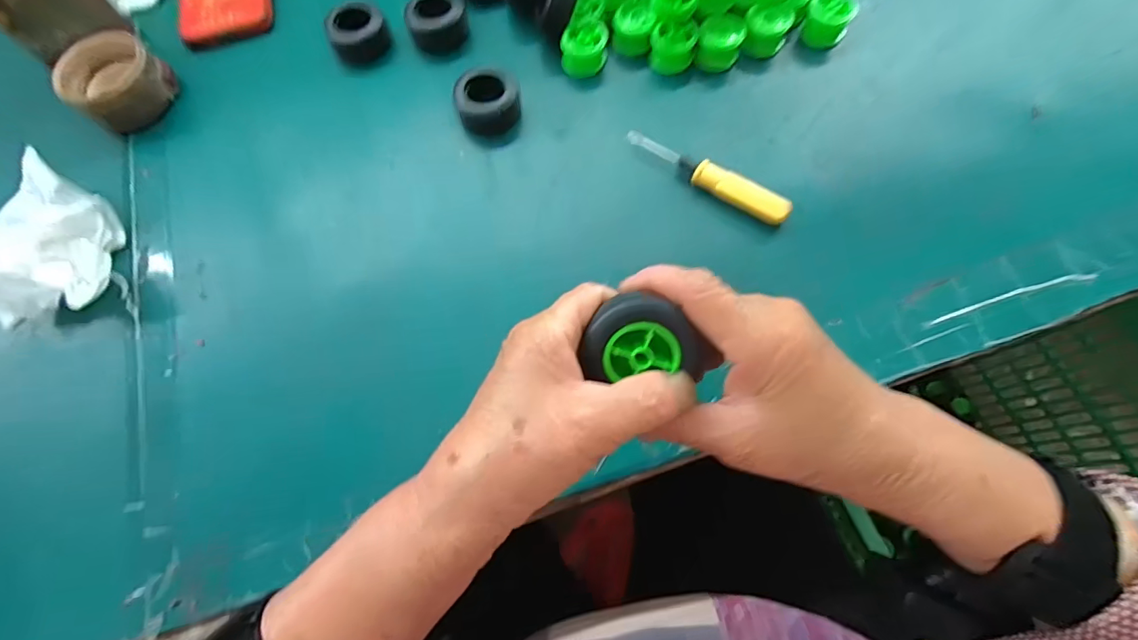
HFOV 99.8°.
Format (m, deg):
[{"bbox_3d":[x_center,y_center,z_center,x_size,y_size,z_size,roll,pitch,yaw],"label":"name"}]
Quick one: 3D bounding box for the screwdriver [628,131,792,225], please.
[{"bbox_3d":[0.094,-0.099,0.334,0.122,0.019,0.018,32,75,14],"label":"screwdriver"}]

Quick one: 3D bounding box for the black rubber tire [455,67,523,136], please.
[{"bbox_3d":[-0.060,-0.165,0.363,0.045,0.023,0.047,-6,69,2],"label":"black rubber tire"}]

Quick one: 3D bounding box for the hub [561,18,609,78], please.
[{"bbox_3d":[0.013,-0.214,0.379,0.034,0.030,0.029,9,71,7],"label":"hub"}]

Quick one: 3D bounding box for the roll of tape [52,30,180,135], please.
[{"bbox_3d":[-0.355,-0.186,0.379,0.066,0.040,0.069,30,74,14],"label":"roll of tape"}]

